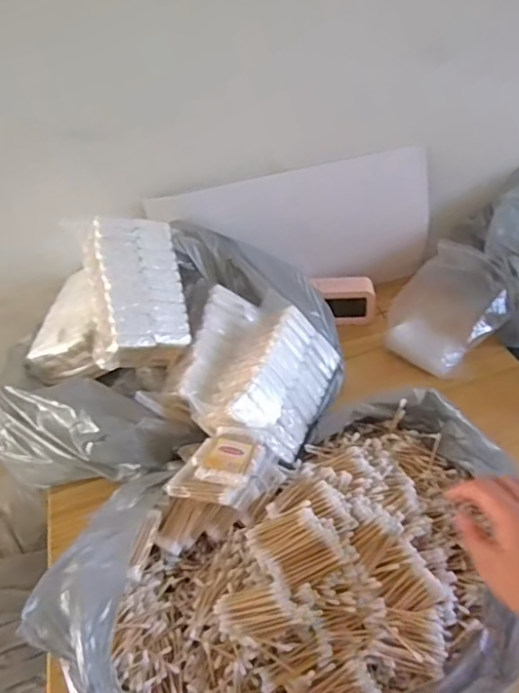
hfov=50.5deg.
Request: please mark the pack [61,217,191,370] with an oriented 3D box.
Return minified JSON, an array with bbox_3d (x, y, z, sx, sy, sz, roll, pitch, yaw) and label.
[{"bbox_3d":[-0.175,-0.072,0.770,0.123,0.072,0.210,-2,67,-30],"label":"pack"}]

